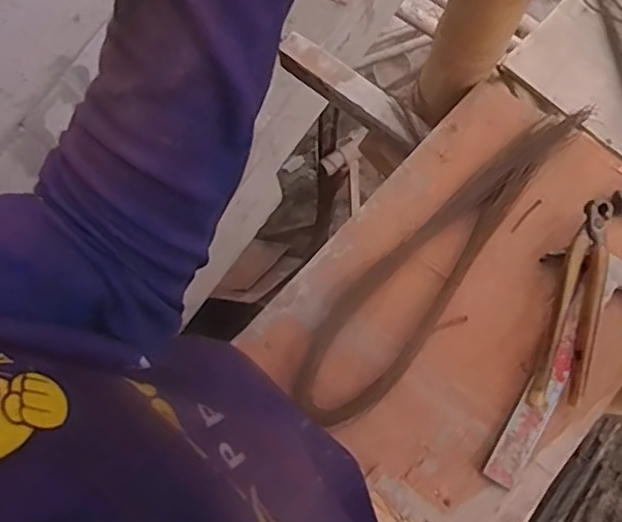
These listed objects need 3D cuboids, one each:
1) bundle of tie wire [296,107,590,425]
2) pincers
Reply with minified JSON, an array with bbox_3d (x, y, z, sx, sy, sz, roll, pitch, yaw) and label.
[{"bbox_3d":[0.138,-0.011,0.697,0.096,0.028,0.444,37,81,8],"label":"bundle of tie wire"},{"bbox_3d":[0.282,0.045,0.669,0.046,0.017,0.232,19,77,3],"label":"pincers"}]

